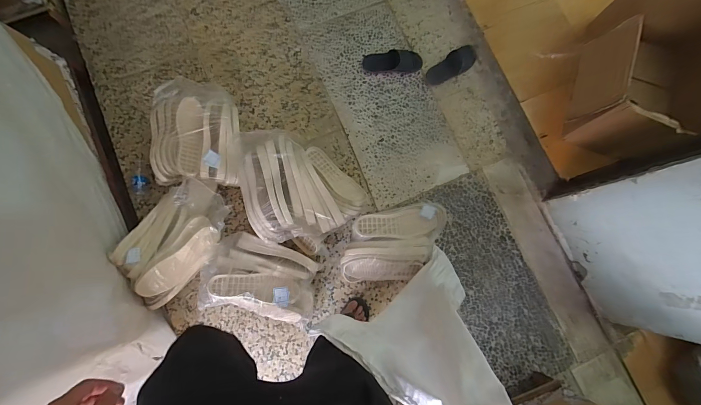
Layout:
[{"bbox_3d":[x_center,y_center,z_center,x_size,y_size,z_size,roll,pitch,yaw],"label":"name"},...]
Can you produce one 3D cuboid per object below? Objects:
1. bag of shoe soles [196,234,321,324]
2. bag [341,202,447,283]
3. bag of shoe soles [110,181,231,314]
[{"bbox_3d":[-0.303,0.264,1.120,0.380,0.098,0.264,16,80,-1],"label":"bag of shoe soles"},{"bbox_3d":[0.162,0.141,1.143,0.390,0.126,0.264,-3,81,-4],"label":"bag"},{"bbox_3d":[-0.598,0.127,1.079,0.245,0.169,0.419,37,80,3],"label":"bag of shoe soles"}]

